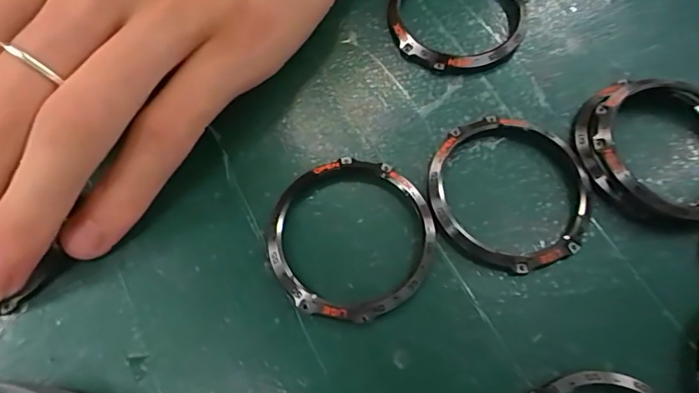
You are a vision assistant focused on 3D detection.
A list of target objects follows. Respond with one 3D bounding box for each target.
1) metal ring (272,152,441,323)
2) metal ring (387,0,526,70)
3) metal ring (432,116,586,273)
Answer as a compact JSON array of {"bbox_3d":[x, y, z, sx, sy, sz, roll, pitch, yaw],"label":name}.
[{"bbox_3d":[0.000,0.010,0.134,0.046,0.006,0.047,0,66,1],"label":"metal ring"},{"bbox_3d":[0.036,-0.063,0.164,0.046,0.006,0.045,0,66,1],"label":"metal ring"},{"bbox_3d":[0.046,-0.003,0.139,0.044,0.008,0.048,12,66,6],"label":"metal ring"}]

